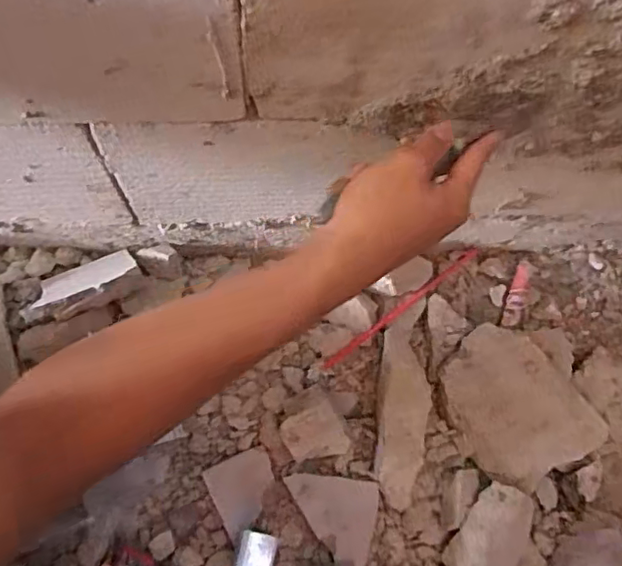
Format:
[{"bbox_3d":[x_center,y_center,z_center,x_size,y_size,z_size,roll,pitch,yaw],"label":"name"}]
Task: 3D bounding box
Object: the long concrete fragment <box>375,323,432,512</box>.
[{"bbox_3d":[0.108,0.156,0.705,0.057,0.050,0.218,8,72,0],"label":"long concrete fragment"}]

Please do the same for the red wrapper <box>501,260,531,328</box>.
[{"bbox_3d":[0.285,0.015,0.808,0.024,0.020,0.100,20,72,4],"label":"red wrapper"}]

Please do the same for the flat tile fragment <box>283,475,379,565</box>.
[{"bbox_3d":[0.021,0.281,0.697,0.106,0.029,0.095,8,75,3],"label":"flat tile fragment"}]

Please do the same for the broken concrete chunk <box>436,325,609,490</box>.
[{"bbox_3d":[0.250,0.157,0.725,0.145,0.034,0.194,-41,78,-14],"label":"broken concrete chunk"}]

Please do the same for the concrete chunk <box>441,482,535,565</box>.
[{"bbox_3d":[0.213,0.301,0.680,0.079,0.036,0.127,38,74,9],"label":"concrete chunk"}]

